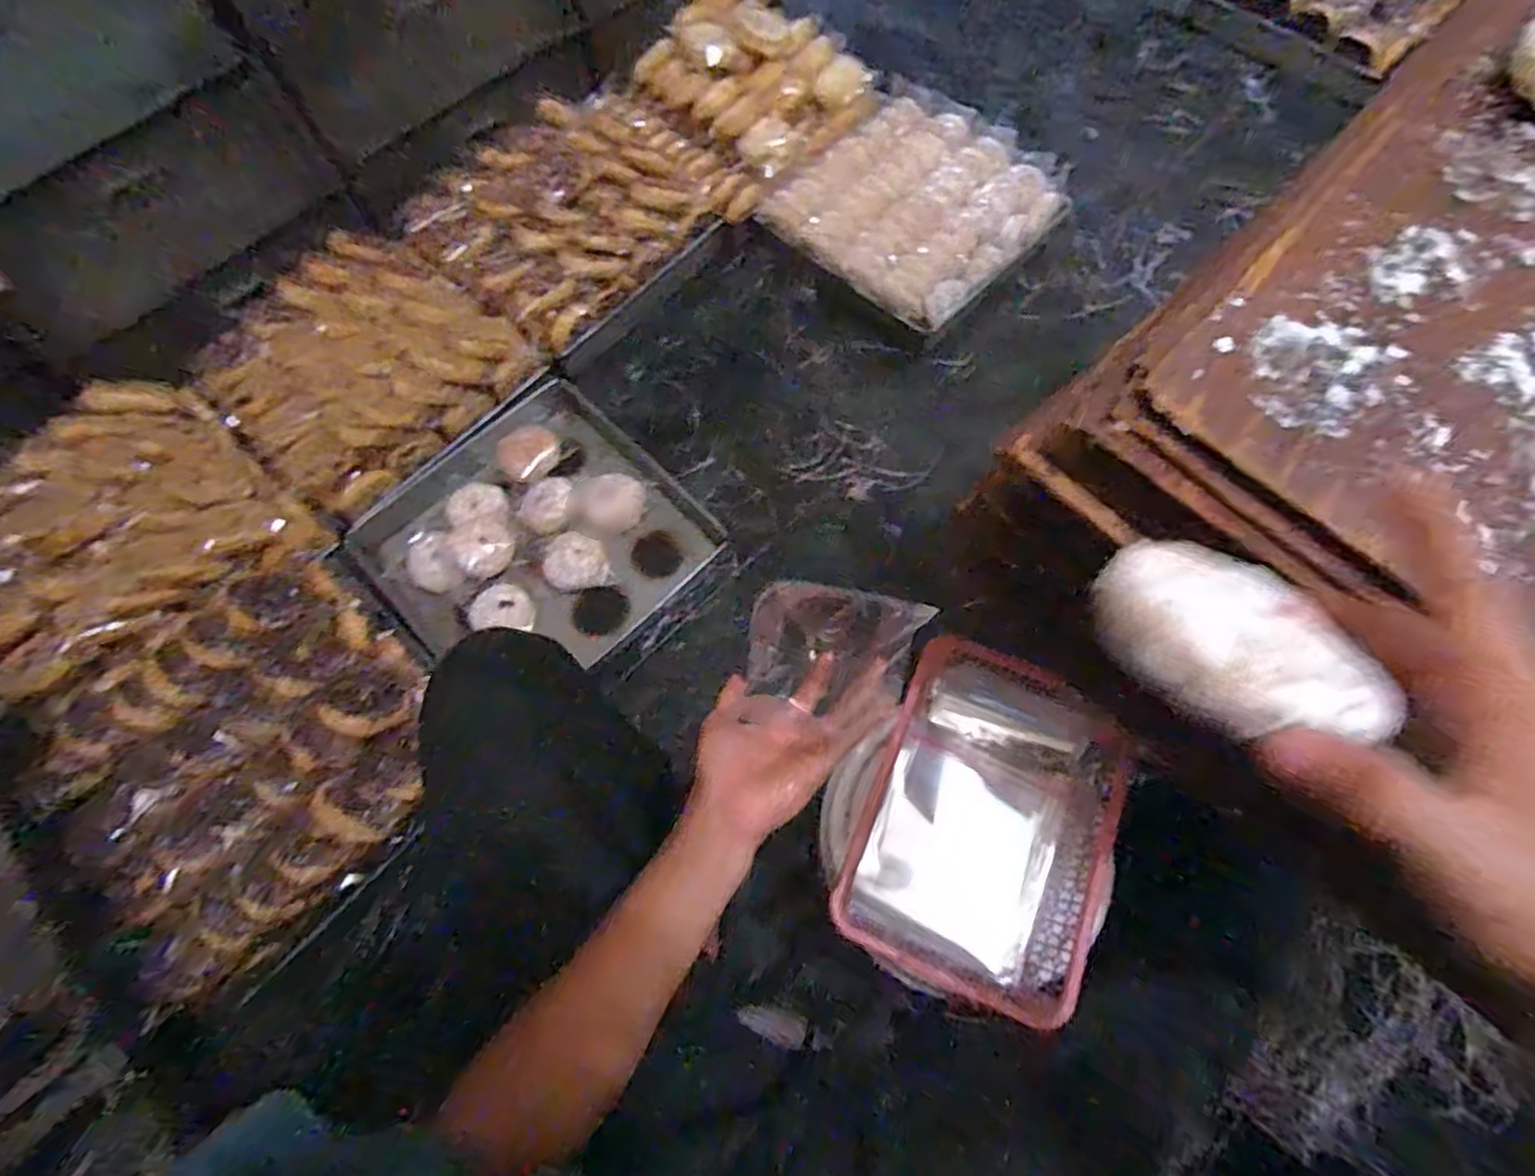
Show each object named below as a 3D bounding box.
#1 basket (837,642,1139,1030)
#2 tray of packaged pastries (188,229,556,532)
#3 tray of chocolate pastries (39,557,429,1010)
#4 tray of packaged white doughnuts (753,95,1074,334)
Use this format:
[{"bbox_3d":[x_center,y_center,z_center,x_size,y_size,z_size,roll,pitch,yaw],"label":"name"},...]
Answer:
[{"bbox_3d":[0.193,0.200,0.615,0.191,0.077,0.278,22,71,10],"label":"basket"},{"bbox_3d":[-0.632,-0.354,1.056,0.380,0.119,0.398,38,75,15],"label":"tray of packaged pastries"},{"bbox_3d":[-0.634,0.185,0.814,0.395,0.065,0.444,-43,73,-14],"label":"tray of chocolate pastries"},{"bbox_3d":[0.263,-0.680,1.208,0.423,0.052,0.396,-43,73,-14],"label":"tray of packaged white doughnuts"}]

